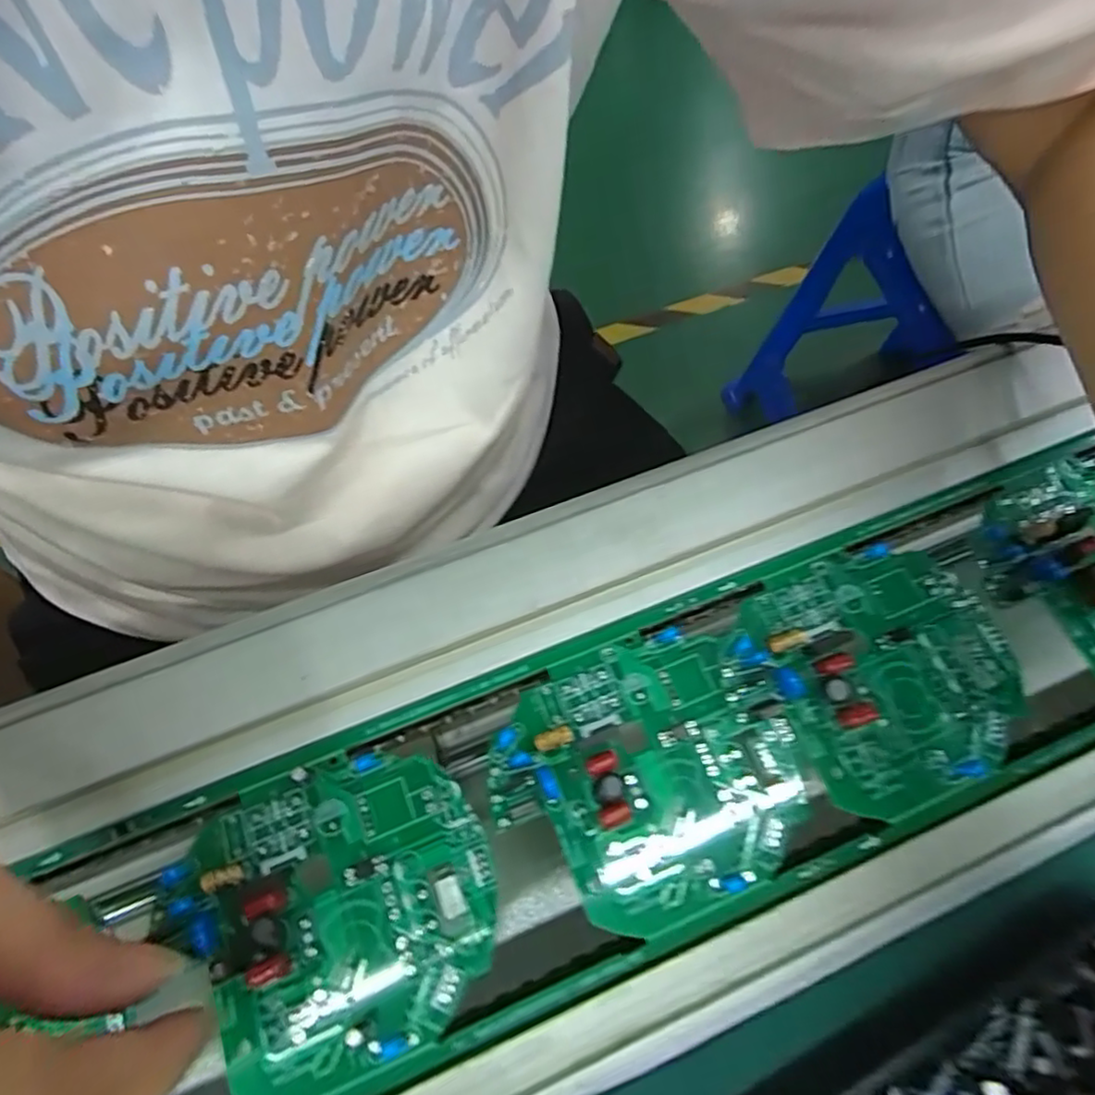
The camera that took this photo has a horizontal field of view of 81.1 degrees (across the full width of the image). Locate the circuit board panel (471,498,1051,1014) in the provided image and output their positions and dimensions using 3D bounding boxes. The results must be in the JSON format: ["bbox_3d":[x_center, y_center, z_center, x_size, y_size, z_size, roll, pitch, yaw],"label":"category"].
[{"bbox_3d":[0.070,0.055,0.207,0.173,0.012,0.090,-19,70,-8],"label":"circuit board panel"}]

